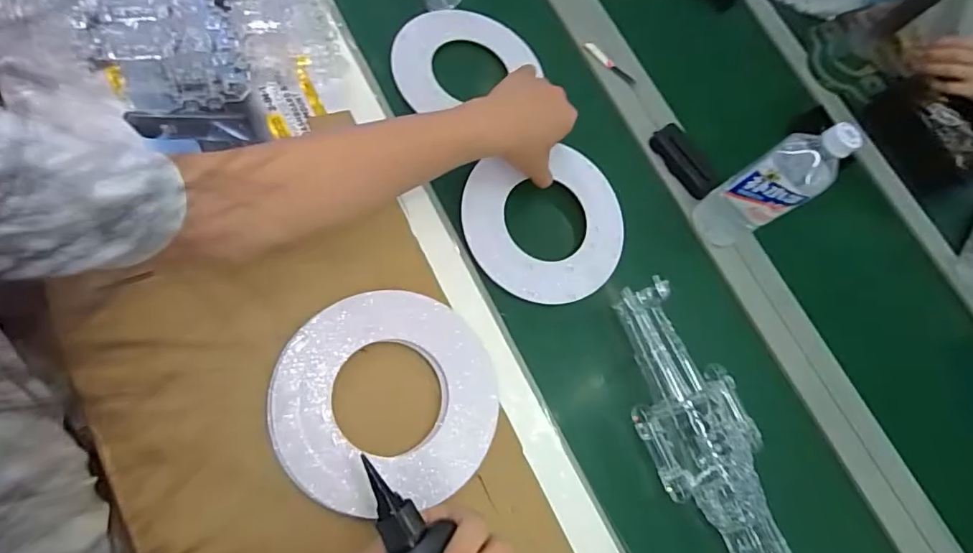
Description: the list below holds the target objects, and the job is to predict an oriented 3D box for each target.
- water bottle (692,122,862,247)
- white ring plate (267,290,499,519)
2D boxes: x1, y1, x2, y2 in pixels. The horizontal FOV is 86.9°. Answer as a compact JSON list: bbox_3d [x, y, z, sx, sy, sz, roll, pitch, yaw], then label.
[{"bbox_3d":[0.311,-0.099,0.569,0.054,0.194,0.068,-8,69,-30],"label":"water bottle"},{"bbox_3d":[-0.088,0.107,0.459,0.194,0.009,0.184,4,70,-11],"label":"white ring plate"}]

